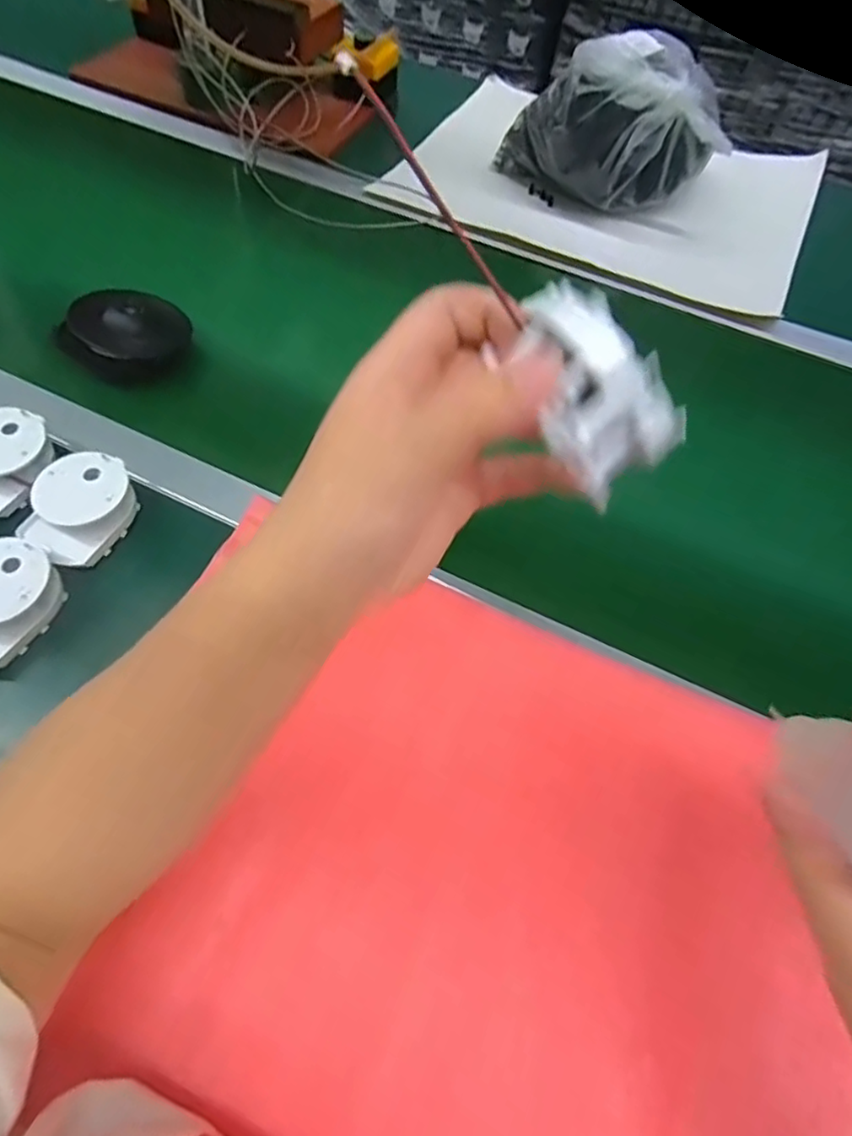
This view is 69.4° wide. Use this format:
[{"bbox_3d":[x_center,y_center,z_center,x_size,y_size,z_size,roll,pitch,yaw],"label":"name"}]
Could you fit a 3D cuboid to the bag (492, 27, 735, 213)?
[{"bbox_3d":[0.210,-0.497,0.702,0.127,0.145,0.232,-39,68,-24],"label":"bag"}]

